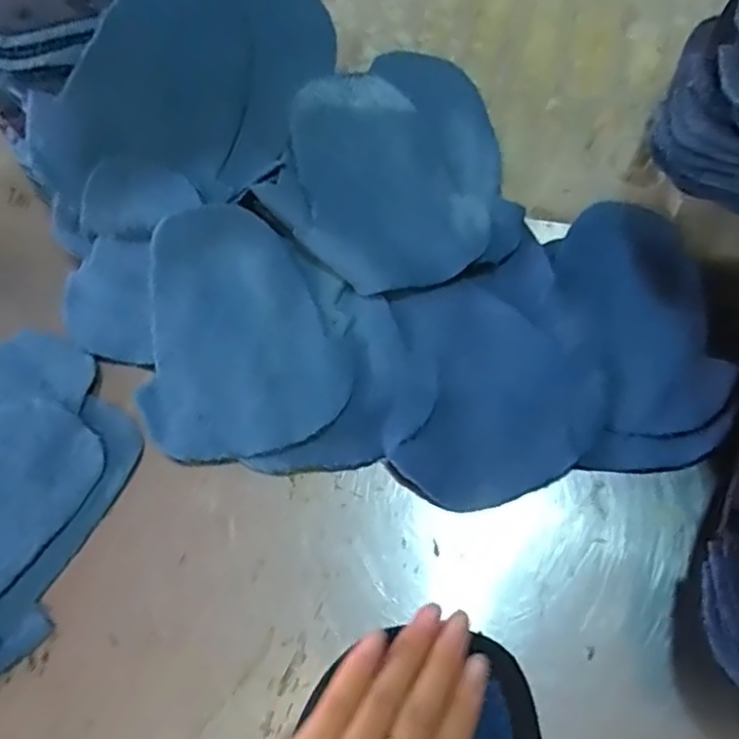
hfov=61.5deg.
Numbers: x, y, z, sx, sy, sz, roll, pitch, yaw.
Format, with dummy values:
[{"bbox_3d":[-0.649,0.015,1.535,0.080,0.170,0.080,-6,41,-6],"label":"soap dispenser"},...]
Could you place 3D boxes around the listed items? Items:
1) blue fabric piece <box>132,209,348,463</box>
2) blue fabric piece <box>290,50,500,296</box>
[{"bbox_3d":[-0.083,-0.024,0.356,0.109,0.024,0.153,-19,64,-9],"label":"blue fabric piece"},{"bbox_3d":[0.012,-0.125,0.393,0.138,0.018,0.153,-4,81,-6],"label":"blue fabric piece"}]

